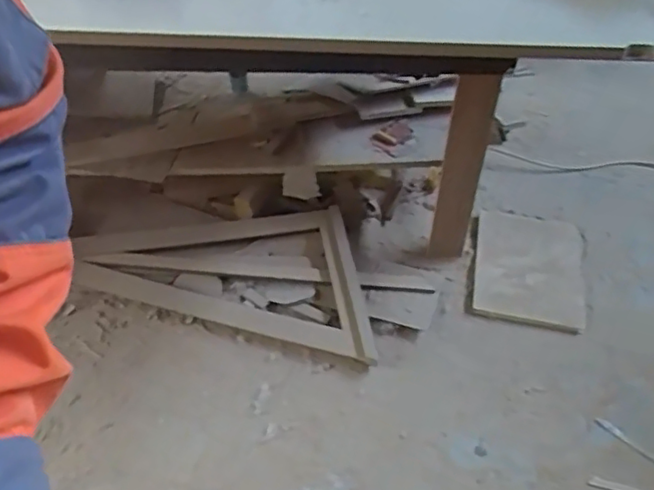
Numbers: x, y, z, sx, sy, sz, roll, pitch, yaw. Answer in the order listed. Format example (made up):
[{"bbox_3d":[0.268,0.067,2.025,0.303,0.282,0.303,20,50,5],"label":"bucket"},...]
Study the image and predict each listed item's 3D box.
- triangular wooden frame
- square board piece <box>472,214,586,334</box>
[{"bbox_3d":[-0.196,0.032,1.616,0.730,0.082,0.418,11,45,12],"label":"triangular wooden frame"},{"bbox_3d":[0.525,0.049,1.647,0.260,0.030,0.395,9,44,10],"label":"square board piece"}]

